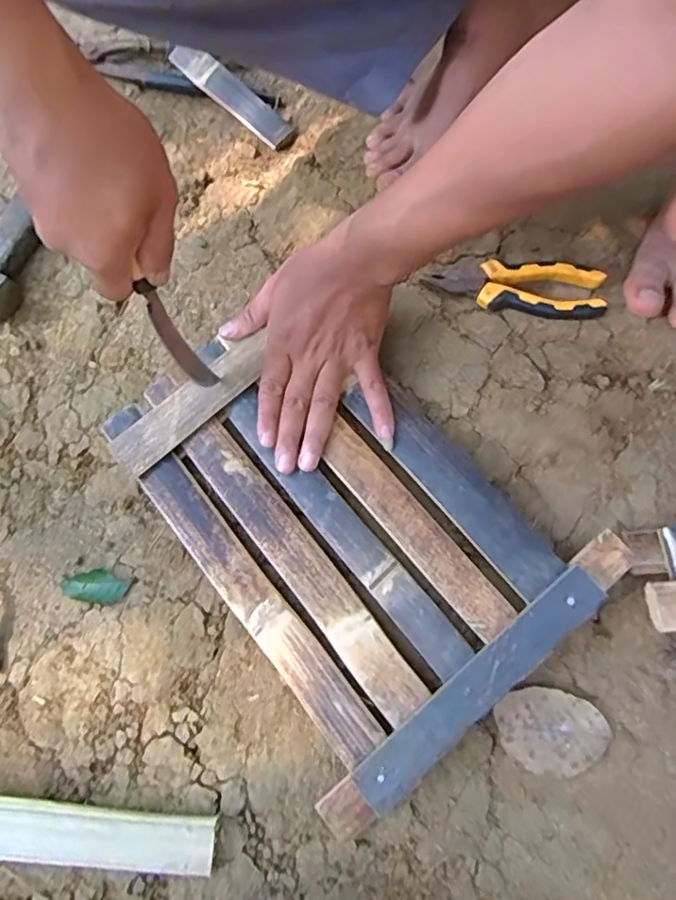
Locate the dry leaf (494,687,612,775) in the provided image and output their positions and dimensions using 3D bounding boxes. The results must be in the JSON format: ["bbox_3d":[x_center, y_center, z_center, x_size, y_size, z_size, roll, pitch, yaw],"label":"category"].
[{"bbox_3d":[0.155,0.202,0.435,0.079,0.008,0.054,0,72,0],"label":"dry leaf"}]

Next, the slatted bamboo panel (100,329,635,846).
[{"bbox_3d":[-0.001,0.048,0.458,0.253,0.039,0.341,-40,76,-12],"label":"slatted bamboo panel"}]

